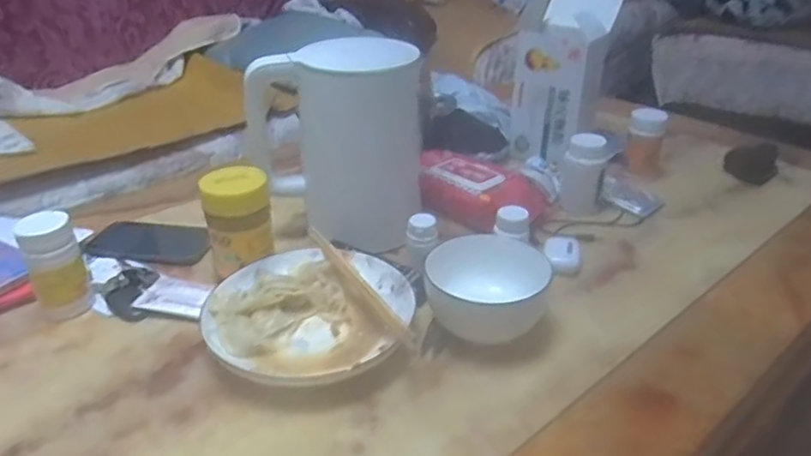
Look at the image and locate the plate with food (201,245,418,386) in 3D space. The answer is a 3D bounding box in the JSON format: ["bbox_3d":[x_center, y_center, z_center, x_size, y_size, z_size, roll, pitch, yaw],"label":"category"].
[{"bbox_3d":[-0.094,0.087,0.635,0.200,0.050,0.201,-1,30,1],"label":"plate with food"}]

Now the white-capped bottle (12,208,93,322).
[{"bbox_3d":[-0.361,0.037,0.651,0.051,0.099,0.047,-21,35,-30],"label":"white-capped bottle"}]

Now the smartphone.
[{"bbox_3d":[-0.314,0.017,0.787,0.148,0.011,0.079,5,31,10],"label":"smartphone"}]

